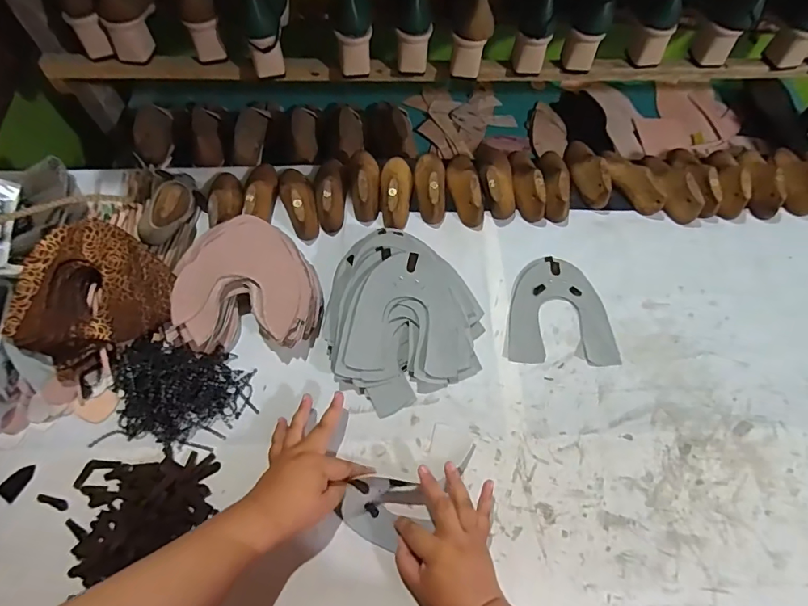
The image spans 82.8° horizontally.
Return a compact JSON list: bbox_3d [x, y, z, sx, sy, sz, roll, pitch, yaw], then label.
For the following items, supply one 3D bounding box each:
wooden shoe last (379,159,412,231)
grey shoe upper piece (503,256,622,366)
[{"bbox_3d":[-0.013,-0.180,0.740,0.053,0.061,0.148,2,63,-1],"label":"wooden shoe last"},{"bbox_3d":[0.228,0.008,0.683,0.157,0.008,0.168,2,63,-1],"label":"grey shoe upper piece"}]

